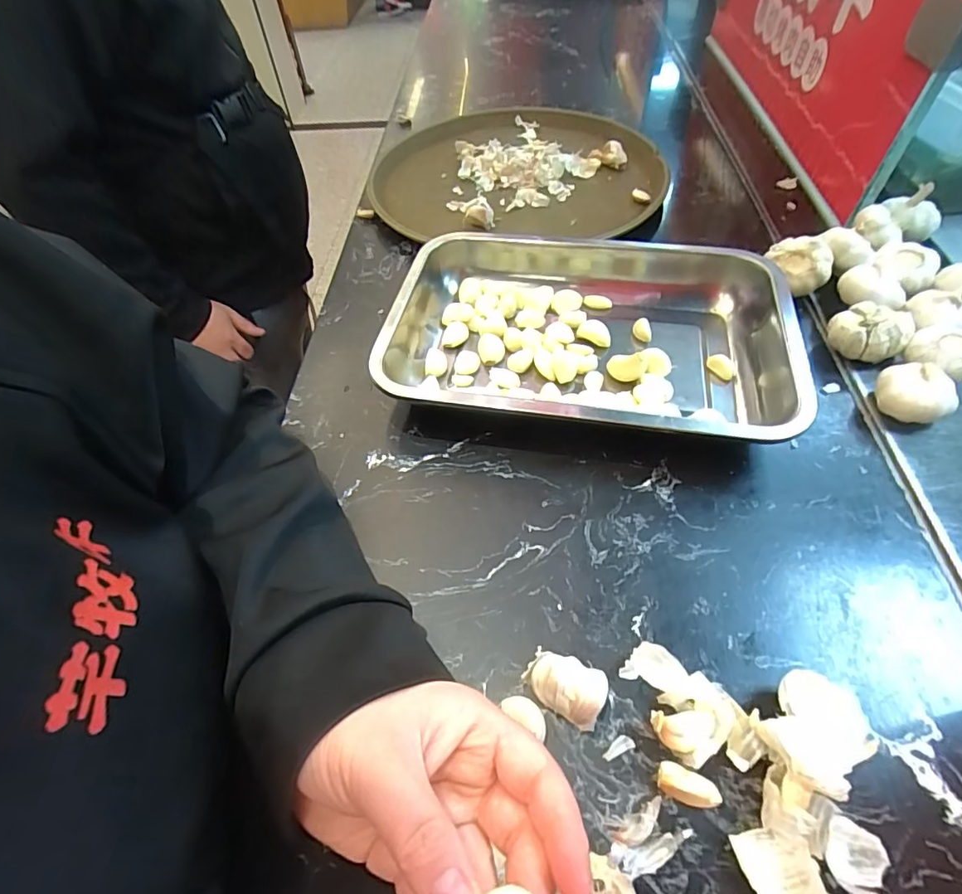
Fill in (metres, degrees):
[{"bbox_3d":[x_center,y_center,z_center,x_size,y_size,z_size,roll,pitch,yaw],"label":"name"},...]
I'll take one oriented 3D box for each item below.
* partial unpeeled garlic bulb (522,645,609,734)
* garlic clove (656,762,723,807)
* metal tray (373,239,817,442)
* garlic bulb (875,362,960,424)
[{"bbox_3d":[0.045,0.131,0.279,0.041,0.025,0.028,23,59,20],"label":"partial unpeeled garlic bulb"},{"bbox_3d":[0.103,0.169,0.254,0.029,0.010,0.014,19,58,17],"label":"garlic clove"},{"bbox_3d":[0.087,-0.099,0.438,0.324,0.056,0.225,7,55,10],"label":"metal tray"},{"bbox_3d":[0.319,-0.037,0.378,0.037,0.040,0.047,-39,60,-22],"label":"garlic bulb"}]

